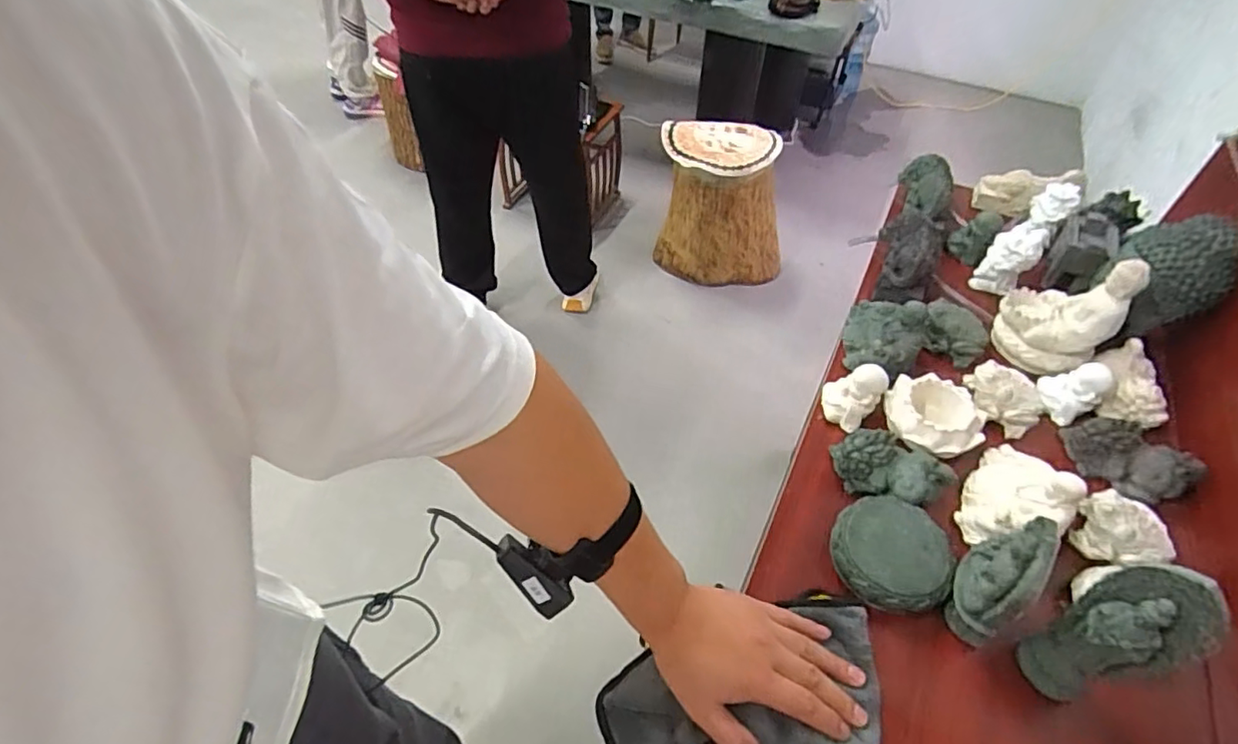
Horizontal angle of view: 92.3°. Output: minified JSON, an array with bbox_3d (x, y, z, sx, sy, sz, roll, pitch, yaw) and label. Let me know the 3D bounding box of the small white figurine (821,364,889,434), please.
[{"bbox_3d":[0.275,0.026,0.703,0.063,0.069,0.051,28,54,20],"label":"small white figurine"}]

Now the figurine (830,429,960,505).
[{"bbox_3d":[0.292,0.102,0.642,0.116,0.050,0.064,15,50,10],"label":"figurine"}]

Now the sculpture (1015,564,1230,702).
[{"bbox_3d":[0.390,0.209,0.473,0.049,0.159,0.065,-10,50,-11],"label":"sculpture"}]

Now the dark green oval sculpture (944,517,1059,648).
[{"bbox_3d":[0.338,0.177,0.531,0.037,0.119,0.095,24,52,17],"label":"dark green oval sculpture"}]

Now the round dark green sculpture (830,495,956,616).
[{"bbox_3d":[0.270,0.172,0.581,0.111,0.038,0.111,1,49,-1],"label":"round dark green sculpture"}]

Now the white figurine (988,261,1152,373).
[{"bbox_3d":[0.555,-0.081,0.744,0.120,0.146,0.087,37,57,26],"label":"white figurine"}]

